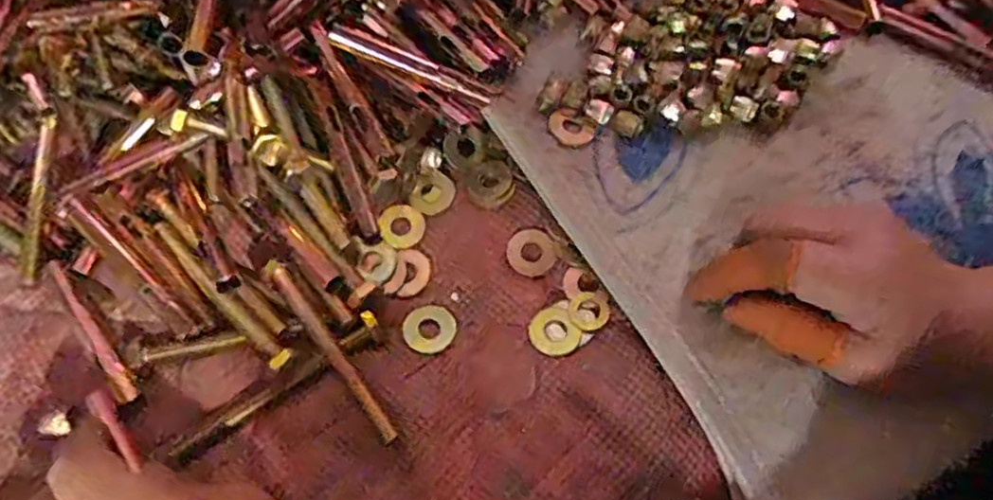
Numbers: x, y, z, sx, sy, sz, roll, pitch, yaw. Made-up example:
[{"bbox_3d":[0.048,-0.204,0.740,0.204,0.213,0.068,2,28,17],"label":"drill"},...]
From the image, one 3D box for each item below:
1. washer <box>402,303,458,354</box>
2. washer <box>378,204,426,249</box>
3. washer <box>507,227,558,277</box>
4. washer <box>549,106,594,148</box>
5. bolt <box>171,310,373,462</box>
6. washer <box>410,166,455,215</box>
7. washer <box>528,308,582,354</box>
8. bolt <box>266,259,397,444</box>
[{"bbox_3d":[-0.032,0.037,0.318,0.025,0.004,0.024,0,68,1],"label":"washer"},{"bbox_3d":[-0.049,-0.013,0.341,0.023,0.004,0.025,0,68,1],"label":"washer"},{"bbox_3d":[0.018,0.001,0.334,0.024,0.004,0.023,0,68,1],"label":"washer"},{"bbox_3d":[0.039,-0.064,0.349,0.024,0.004,0.019,36,73,15],"label":"washer"},{"bbox_3d":[-0.099,0.062,0.305,0.104,0.010,0.013,-34,71,-12],"label":"bolt"},{"bbox_3d":[-0.033,-0.030,0.350,0.022,0.006,0.023,0,68,1],"label":"washer"},{"bbox_3d":[0.027,0.039,0.315,0.022,0.004,0.022,0,68,1],"label":"washer"},{"bbox_3d":[-0.076,0.045,0.305,0.008,0.014,0.104,-36,71,-13],"label":"bolt"}]

